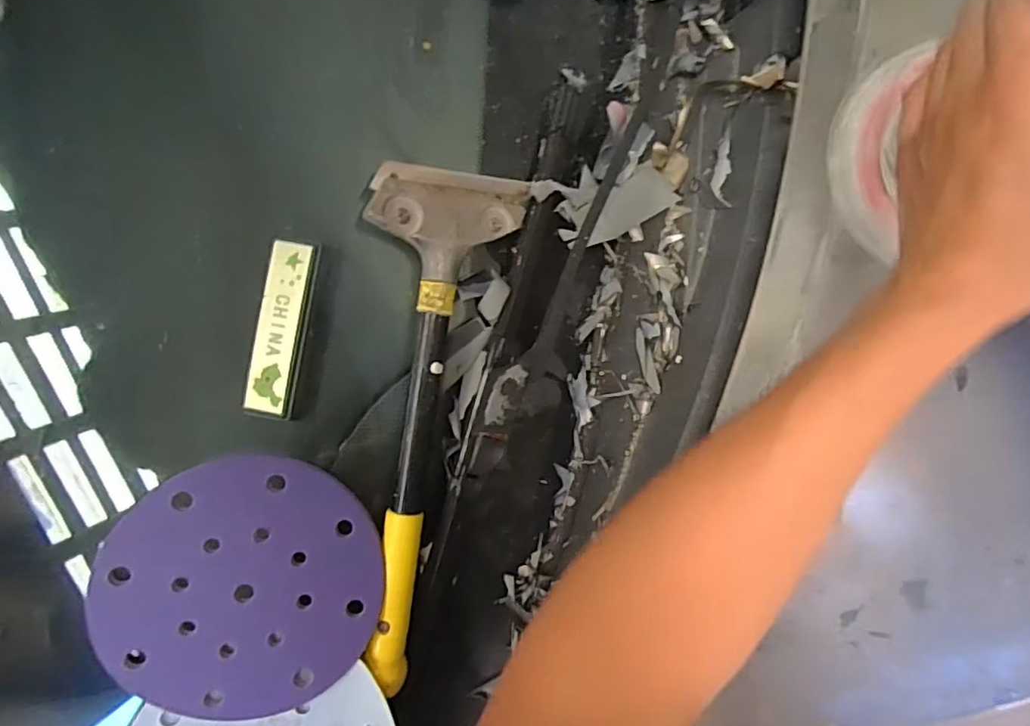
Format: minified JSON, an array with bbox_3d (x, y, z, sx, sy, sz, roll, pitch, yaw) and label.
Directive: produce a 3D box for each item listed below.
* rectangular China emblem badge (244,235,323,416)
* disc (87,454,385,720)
[{"bbox_3d":[-0.150,-0.022,0.362,0.030,0.011,0.110,9,90,3],"label":"rectangular China emblem badge"},{"bbox_3d":[-0.145,0.124,0.310,0.138,0.012,0.137,0,90,-22],"label":"disc"}]

